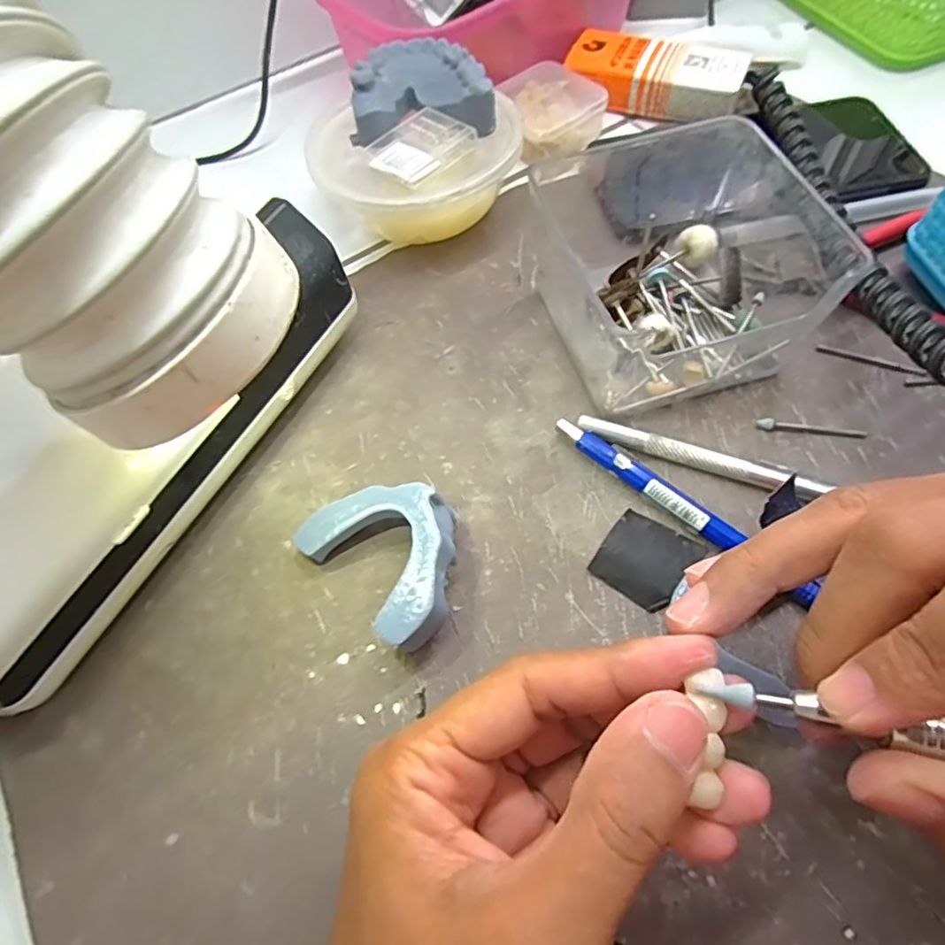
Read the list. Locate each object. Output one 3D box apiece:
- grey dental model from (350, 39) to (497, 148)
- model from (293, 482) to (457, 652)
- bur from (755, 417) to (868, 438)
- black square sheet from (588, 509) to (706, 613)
[{"bbox_3d":[-0.023,-0.185,0.287,0.065,0.020,0.050,-2,62,3],"label":"grey dental model"},{"bbox_3d":[-0.027,0.029,0.216,0.062,0.025,0.046,41,72,21],"label":"model"},{"bbox_3d":[0.137,-0.019,0.242,0.042,0.004,0.006,5,63,6],"label":"bur"},{"bbox_3d":[0.064,0.031,0.220,0.030,0.004,0.032,35,70,19],"label":"black square sheet"}]

